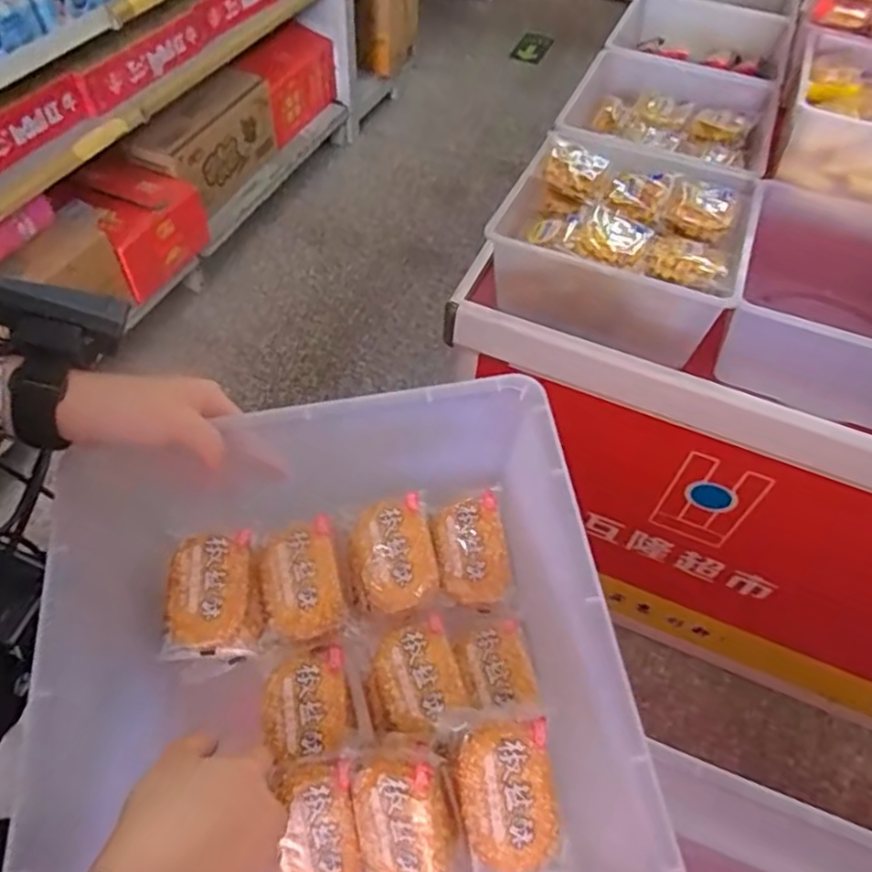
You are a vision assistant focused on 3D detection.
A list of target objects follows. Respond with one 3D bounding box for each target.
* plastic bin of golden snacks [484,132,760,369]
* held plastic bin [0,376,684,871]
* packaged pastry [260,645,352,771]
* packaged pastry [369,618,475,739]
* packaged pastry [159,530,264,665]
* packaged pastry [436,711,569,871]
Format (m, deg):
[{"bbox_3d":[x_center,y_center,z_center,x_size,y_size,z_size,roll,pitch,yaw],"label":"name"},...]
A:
[{"bbox_3d":[0.243,-0.258,0.867,0.290,0.121,0.287,23,56,13],"label":"plastic bin of golden snacks"},{"bbox_3d":[-0.067,0.137,0.382,0.318,0.147,0.291,-2,54,-5],"label":"held plastic bin"},{"bbox_3d":[-0.083,0.173,0.418,0.055,0.015,0.067,-5,54,-7],"label":"packaged pastry"},{"bbox_3d":[-0.011,0.157,0.425,0.062,0.016,0.071,-5,54,-7],"label":"packaged pastry"},{"bbox_3d":[-0.152,0.111,0.450,0.061,0.020,0.081,4,75,-13],"label":"packaged pastry"},{"bbox_3d":[0.041,0.206,0.371,0.060,0.020,0.086,-11,77,-3],"label":"packaged pastry"}]

